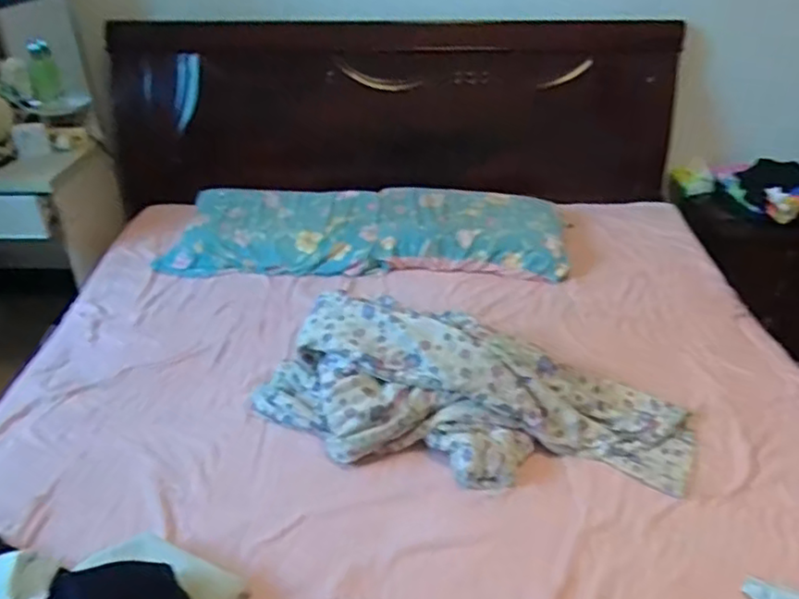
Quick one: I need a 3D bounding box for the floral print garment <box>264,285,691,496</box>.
[{"bbox_3d":[0.147,0.166,1.224,0.806,0.186,0.330,9,35,13],"label":"floral print garment"}]

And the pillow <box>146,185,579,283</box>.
[{"bbox_3d":[-0.088,-0.209,1.843,1.103,0.117,0.362,1,34,3],"label":"pillow"}]

